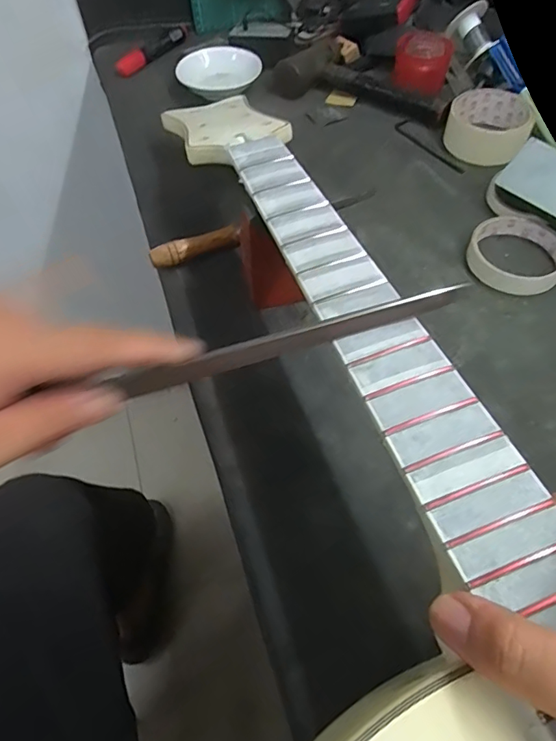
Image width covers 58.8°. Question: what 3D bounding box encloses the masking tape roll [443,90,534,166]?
[{"bbox_3d":[0.234,-0.275,0.551,0.085,0.039,0.098,18,58,14],"label":"masking tape roll"}]

